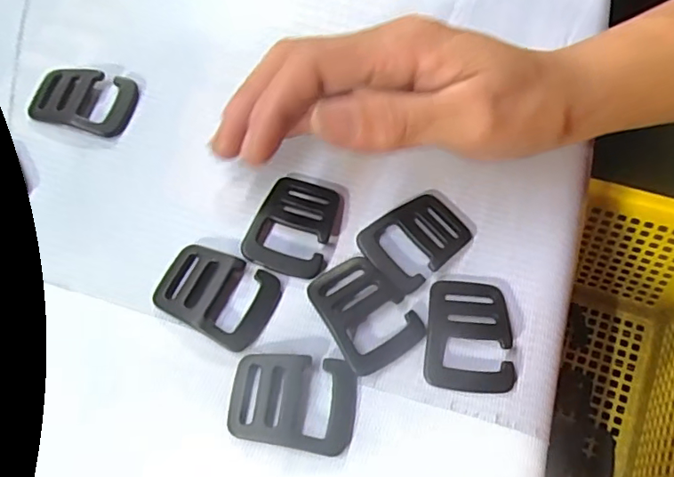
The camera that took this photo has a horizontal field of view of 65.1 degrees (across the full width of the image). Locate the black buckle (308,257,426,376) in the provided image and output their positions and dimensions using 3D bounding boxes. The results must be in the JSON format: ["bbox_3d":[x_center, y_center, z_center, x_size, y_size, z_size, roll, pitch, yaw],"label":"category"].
[{"bbox_3d":[0.010,0.028,0.204,0.032,0.005,0.042,-29,69,-18],"label":"black buckle"}]

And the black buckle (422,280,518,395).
[{"bbox_3d":[0.051,0.036,0.202,0.032,0.006,0.044,6,63,-3],"label":"black buckle"}]

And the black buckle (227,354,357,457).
[{"bbox_3d":[-0.016,0.057,0.188,0.044,0.005,0.032,7,64,0],"label":"black buckle"}]

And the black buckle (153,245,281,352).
[{"bbox_3d":[-0.047,0.021,0.204,0.044,0.006,0.032,27,64,8],"label":"black buckle"}]

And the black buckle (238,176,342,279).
[{"bbox_3d":[-0.017,-0.007,0.220,0.033,0.005,0.041,18,63,4],"label":"black buckle"}]

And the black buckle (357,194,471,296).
[{"bbox_3d":[0.033,0.000,0.220,0.044,0.005,0.033,-33,70,-20],"label":"black buckle"}]

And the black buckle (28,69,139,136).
[{"bbox_3d":[-0.115,-0.062,0.239,0.044,0.007,0.032,13,62,1],"label":"black buckle"}]

